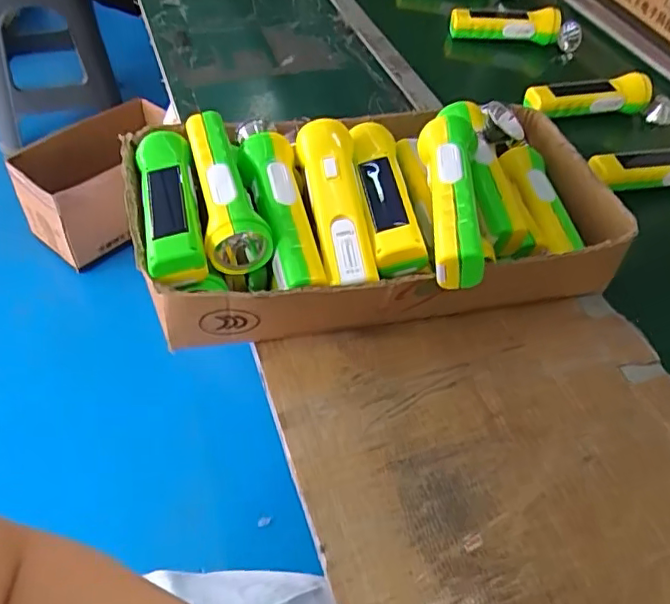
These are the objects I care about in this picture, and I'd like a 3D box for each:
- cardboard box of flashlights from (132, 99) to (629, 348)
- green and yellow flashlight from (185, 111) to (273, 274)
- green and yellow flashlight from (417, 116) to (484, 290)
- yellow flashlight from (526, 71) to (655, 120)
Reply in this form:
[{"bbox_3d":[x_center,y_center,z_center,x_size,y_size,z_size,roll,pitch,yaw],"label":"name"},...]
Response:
[{"bbox_3d":[0.039,-0.087,0.532,0.422,0.120,0.236,-4,49,-11],"label":"cardboard box of flashlights"},{"bbox_3d":[-0.095,-0.100,0.500,0.050,0.047,0.156,-10,50,-15],"label":"green and yellow flashlight"},{"bbox_3d":[0.099,-0.089,0.486,0.046,0.048,0.167,6,48,-2],"label":"green and yellow flashlight"},{"bbox_3d":[0.350,-0.282,0.799,0.175,0.044,0.050,-8,50,-14],"label":"yellow flashlight"}]

